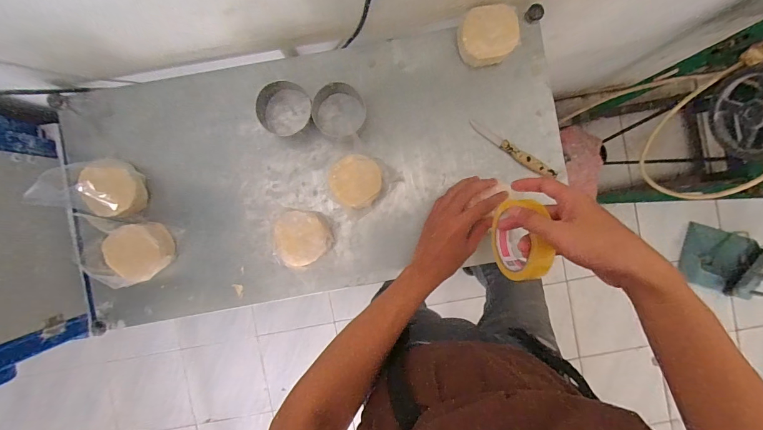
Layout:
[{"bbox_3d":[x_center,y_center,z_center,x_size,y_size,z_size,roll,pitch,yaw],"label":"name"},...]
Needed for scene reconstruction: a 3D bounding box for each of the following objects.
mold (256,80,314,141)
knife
[{"bbox_3d":[-0.151,-0.162,0.552,0.084,0.044,0.087,-26,89,3],"label":"mold"},{"bbox_3d":[0.208,-0.104,0.561,0.154,0.016,0.018,34,92,2],"label":"knife"}]

